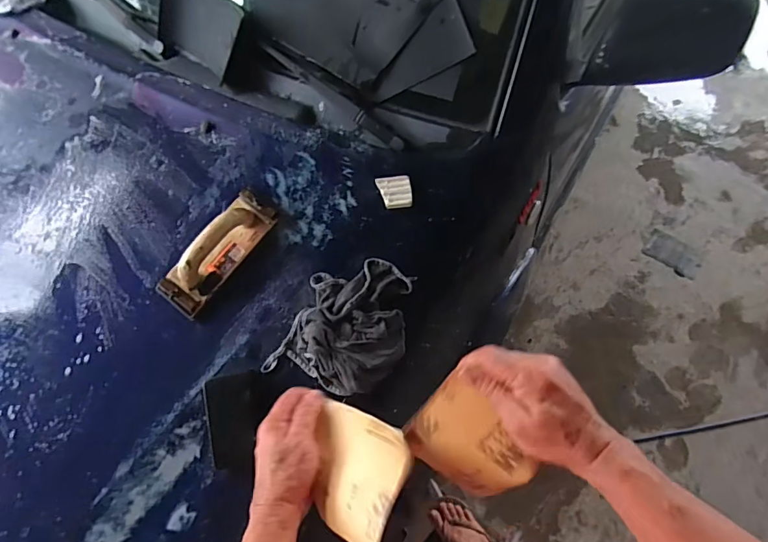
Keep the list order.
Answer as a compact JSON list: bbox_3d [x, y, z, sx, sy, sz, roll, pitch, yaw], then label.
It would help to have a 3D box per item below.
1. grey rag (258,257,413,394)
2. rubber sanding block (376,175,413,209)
[{"bbox_3d":[-0.056,0.078,0.732,0.184,0.044,0.216,19,69,12],"label":"grey rag"},{"bbox_3d":[0.019,-0.131,0.778,0.053,0.017,0.051,-8,66,0],"label":"rubber sanding block"}]

